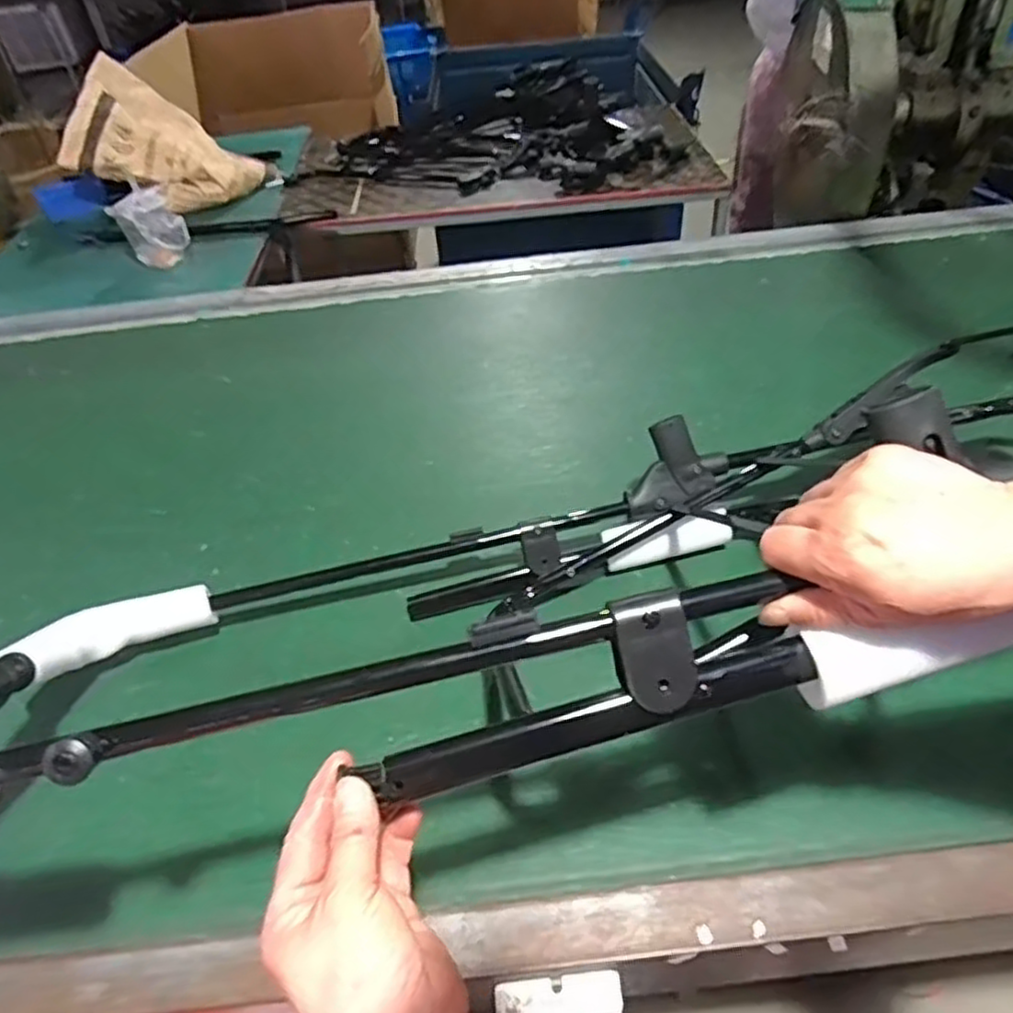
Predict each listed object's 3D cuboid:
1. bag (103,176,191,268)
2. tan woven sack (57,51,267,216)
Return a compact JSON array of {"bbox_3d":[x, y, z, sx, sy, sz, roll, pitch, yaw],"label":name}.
[{"bbox_3d":[-0.634,-0.509,1.283,0.082,0.129,0.094,28,53,30],"label":"bag"},{"bbox_3d":[-0.713,-0.733,1.465,0.294,0.231,0.209,7,45,14],"label":"tan woven sack"}]

